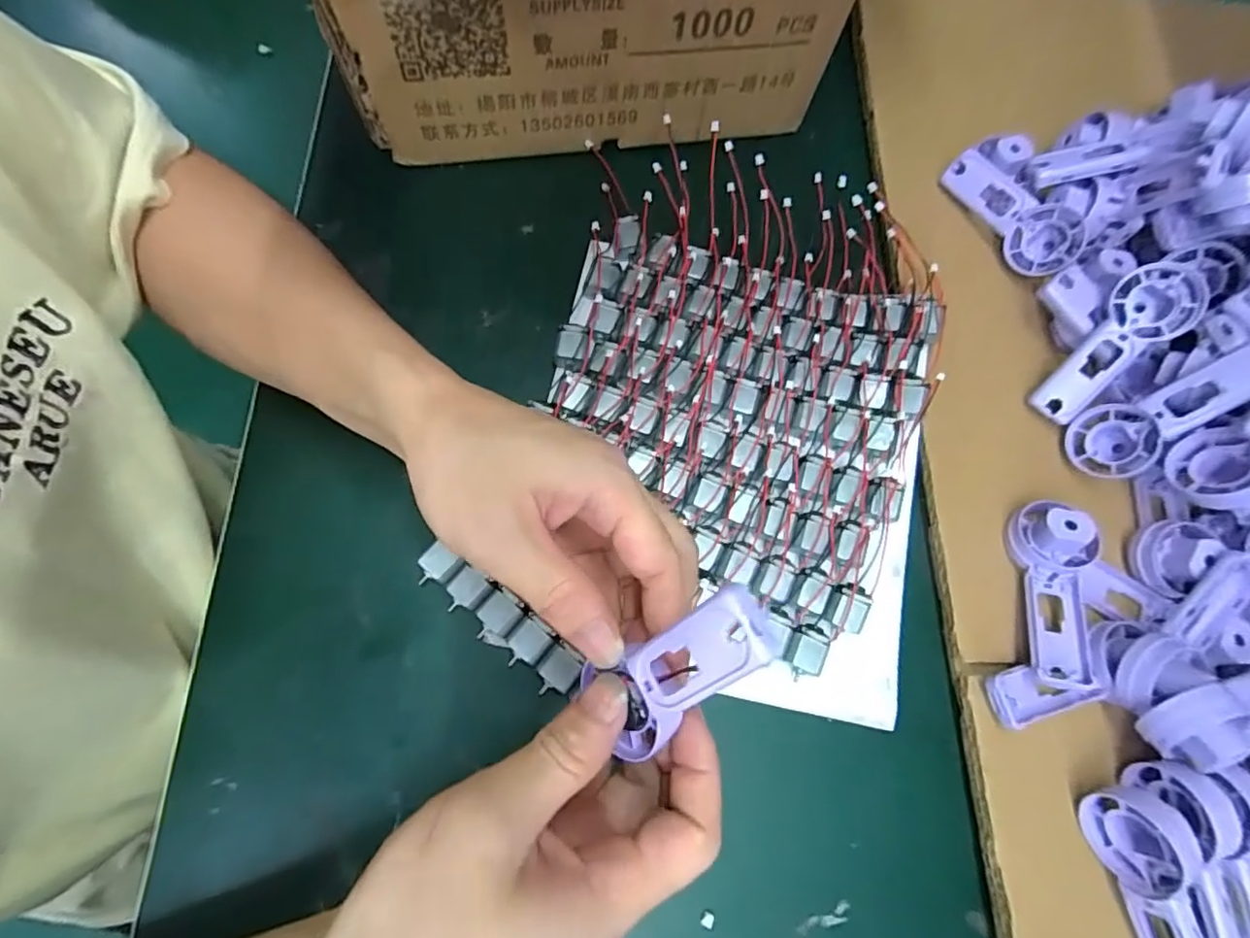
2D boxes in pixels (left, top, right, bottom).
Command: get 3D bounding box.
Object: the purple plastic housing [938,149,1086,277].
[{"bbox_3d":[0.236,-0.156,0.369,0.091,0.024,0.038,47,118,16],"label":"purple plastic housing"}]

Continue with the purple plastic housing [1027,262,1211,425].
[{"bbox_3d":[0.266,-0.068,0.323,0.036,0.018,0.096,44,101,11],"label":"purple plastic housing"}]

